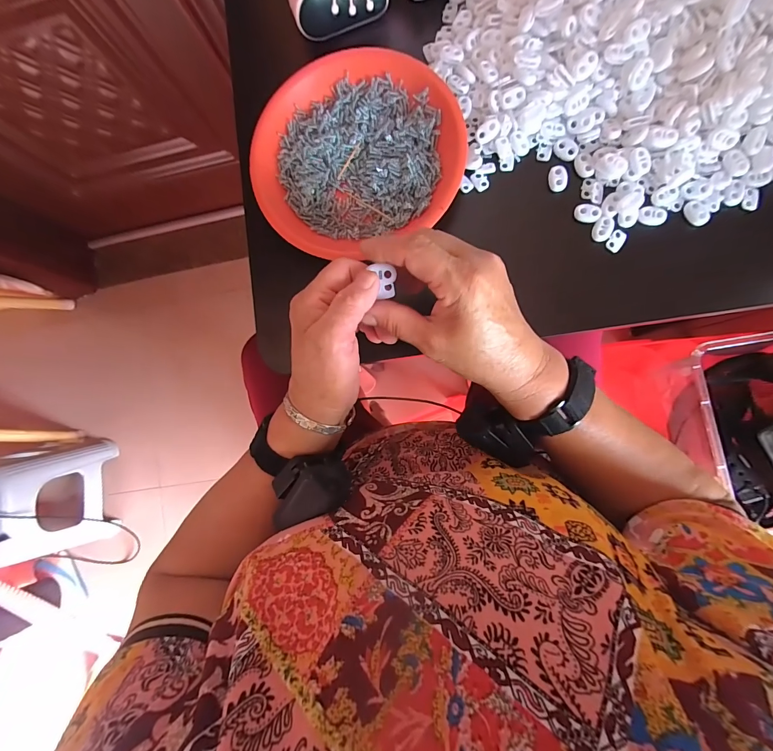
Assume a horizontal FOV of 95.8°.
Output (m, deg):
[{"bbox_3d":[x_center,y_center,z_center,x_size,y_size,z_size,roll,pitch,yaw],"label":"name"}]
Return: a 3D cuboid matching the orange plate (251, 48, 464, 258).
[{"bbox_3d":[-0.030,-0.209,0.326,0.187,0.027,0.177,0,86,4],"label":"orange plate"}]

